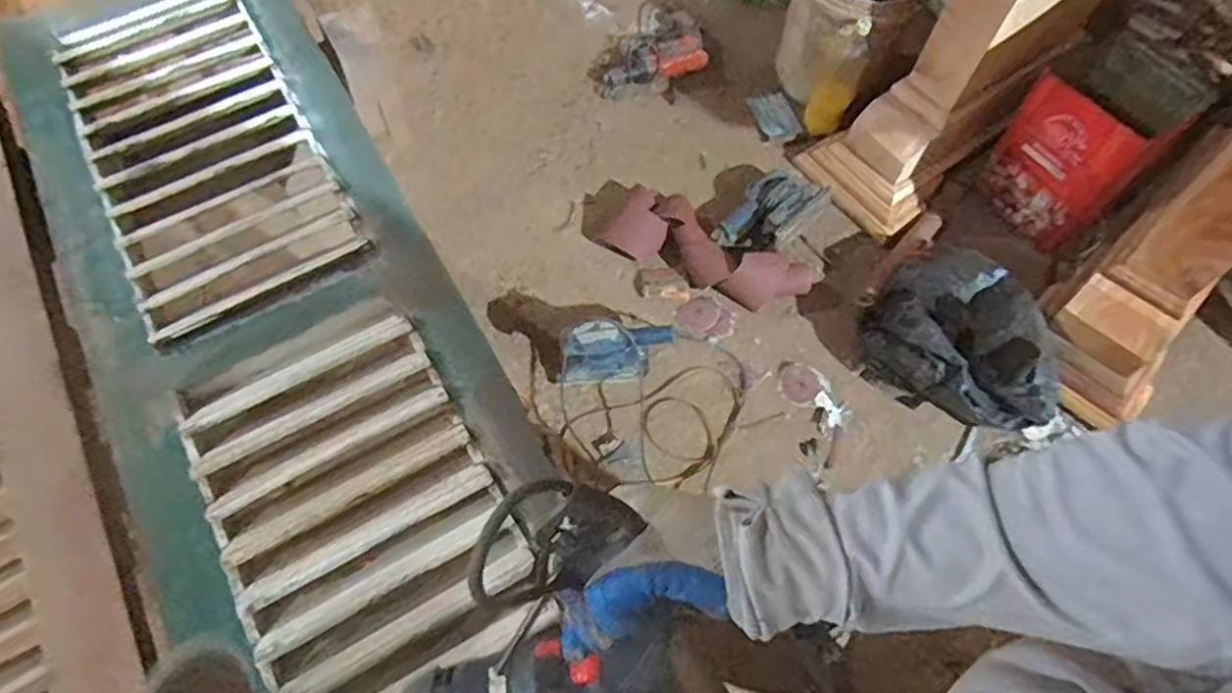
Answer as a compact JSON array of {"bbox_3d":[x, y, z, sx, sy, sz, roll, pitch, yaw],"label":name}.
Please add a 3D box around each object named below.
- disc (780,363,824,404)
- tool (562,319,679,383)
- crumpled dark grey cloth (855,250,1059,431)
[{"bbox_3d":[0.384,0.077,1.438,0.079,0.004,0.087,41,75,16],"label":"disc"},{"bbox_3d":[0.005,0.008,1.369,0.233,0.150,0.082,-4,64,-3],"label":"tool"},{"bbox_3d":[0.693,-0.018,1.398,0.350,0.196,0.313,33,67,14],"label":"crumpled dark grey cloth"}]

